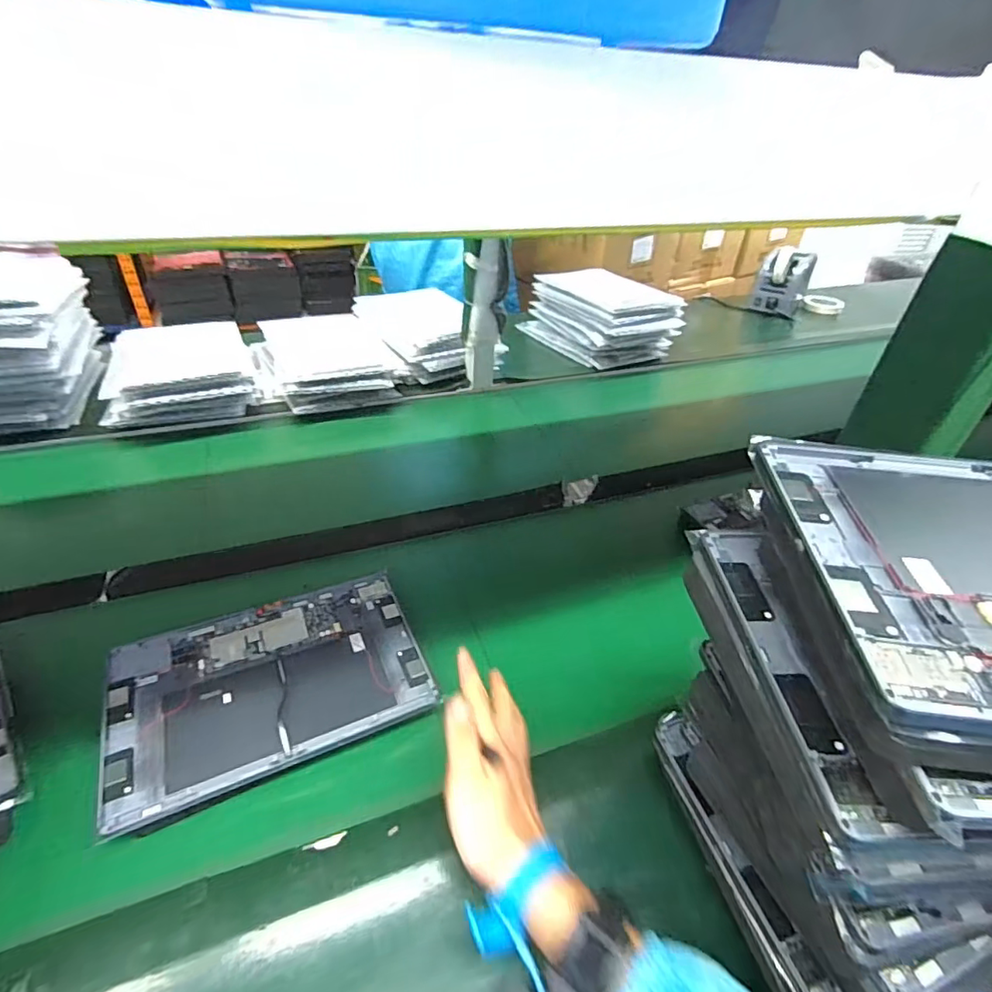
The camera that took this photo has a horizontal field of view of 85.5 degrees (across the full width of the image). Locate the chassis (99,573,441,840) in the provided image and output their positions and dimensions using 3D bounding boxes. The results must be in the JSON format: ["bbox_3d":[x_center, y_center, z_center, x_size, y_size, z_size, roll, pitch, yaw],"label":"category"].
[{"bbox_3d":[-0.198,0.161,0.480,0.252,0.008,0.170,-14,42,-23],"label":"chassis"}]

